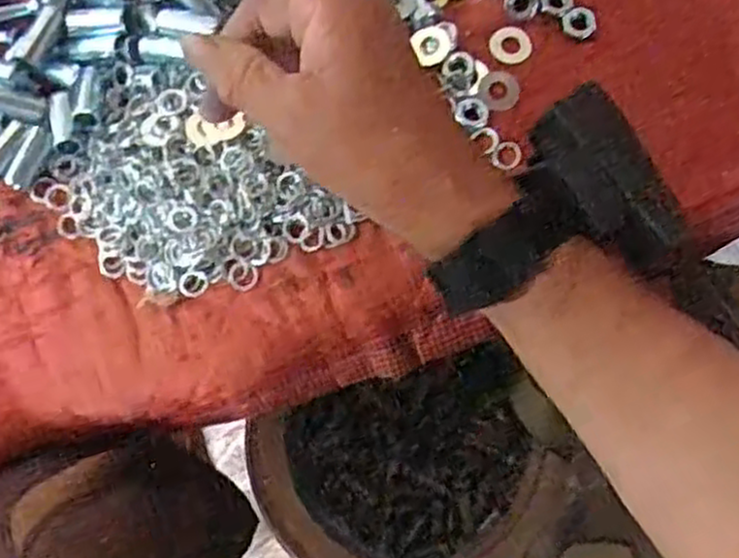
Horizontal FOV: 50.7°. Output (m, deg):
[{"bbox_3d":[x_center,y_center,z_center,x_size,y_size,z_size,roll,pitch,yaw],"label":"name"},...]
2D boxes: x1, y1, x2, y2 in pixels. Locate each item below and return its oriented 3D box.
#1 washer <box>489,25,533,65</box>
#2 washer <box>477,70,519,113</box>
[{"bbox_3d":[0.074,-0.122,0.409,0.022,0.005,0.019,25,95,15],"label":"washer"},{"bbox_3d":[0.067,-0.097,0.398,0.020,0.004,0.024,33,80,8],"label":"washer"}]

